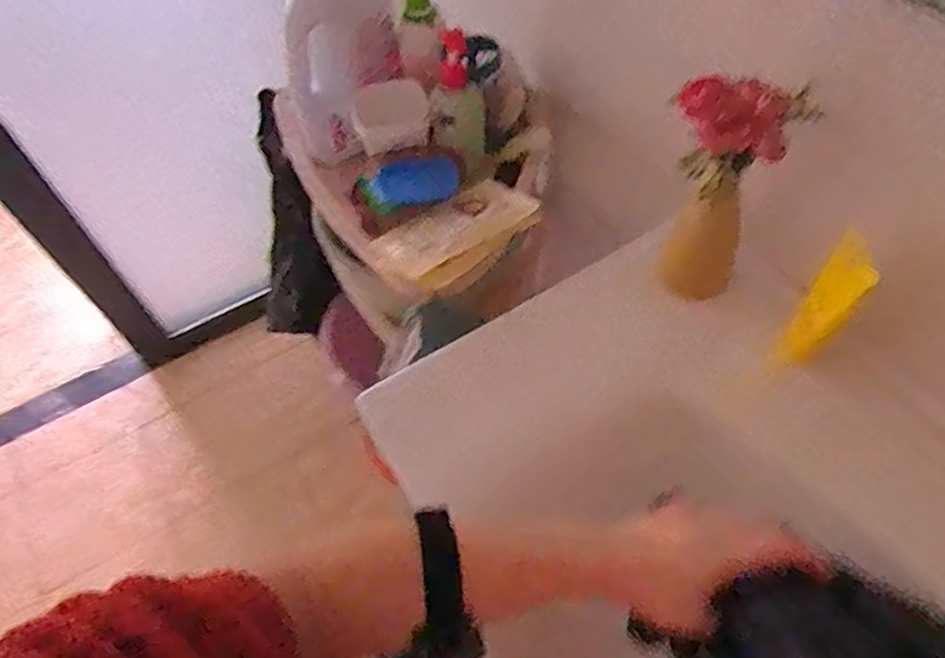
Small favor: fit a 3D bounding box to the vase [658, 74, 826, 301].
[{"bbox_3d":[0.216,-0.113,0.567,0.105,0.213,0.076,20,59,18],"label":"vase"}]

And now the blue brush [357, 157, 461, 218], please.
[{"bbox_3d":[-0.074,-0.170,0.743,0.112,0.027,0.062,-11,55,-3],"label":"blue brush"}]

